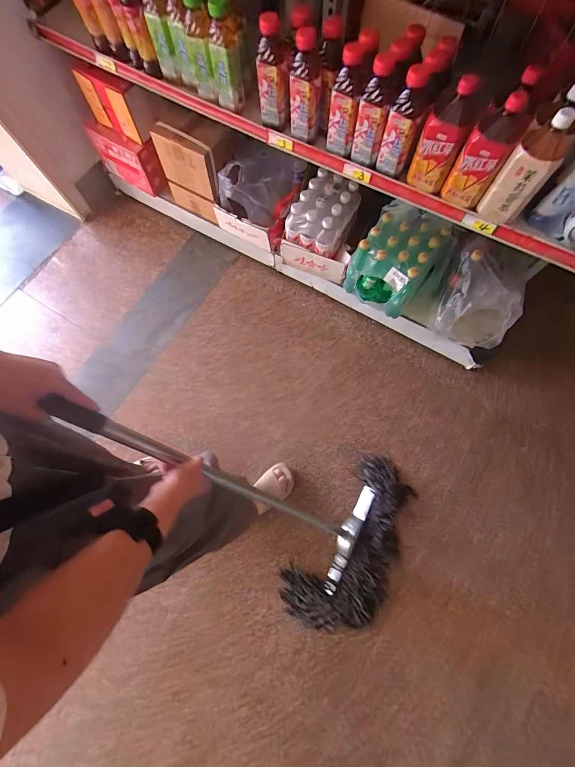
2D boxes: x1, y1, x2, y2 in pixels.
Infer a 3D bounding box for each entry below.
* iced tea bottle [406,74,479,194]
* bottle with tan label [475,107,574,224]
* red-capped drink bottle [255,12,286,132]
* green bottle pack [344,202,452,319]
[{"bbox_3d":[0.333,-0.527,0.643,0.087,0.183,0.103,26,76,10],"label":"iced tea bottle"},{"bbox_3d":[0.486,-0.433,0.612,0.085,0.189,0.088,36,78,12],"label":"bottle with tan label"},{"bbox_3d":[-0.037,-0.713,0.713,0.062,0.205,0.059,-7,73,-2],"label":"red-capped drink bottle"},{"bbox_3d":[0.361,-0.383,0.996,0.269,0.225,0.200,34,77,12],"label":"green bottle pack"}]

